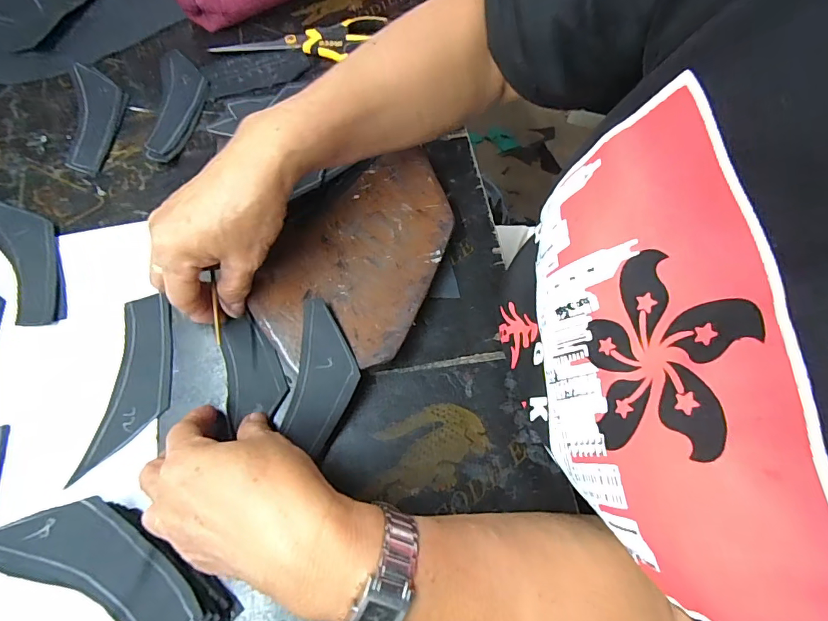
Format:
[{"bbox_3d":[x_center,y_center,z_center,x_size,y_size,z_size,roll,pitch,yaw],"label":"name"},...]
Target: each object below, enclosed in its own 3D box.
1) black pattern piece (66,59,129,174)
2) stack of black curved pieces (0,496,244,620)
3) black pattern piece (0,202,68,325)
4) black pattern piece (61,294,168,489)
[{"bbox_3d":[-0.304,-0.187,0.414,0.047,0.004,0.135,-10,69,-5],"label":"black pattern piece"},{"bbox_3d":[-0.179,0.153,0.259,0.147,0.025,0.051,22,70,8],"label":"stack of black curved pieces"},{"bbox_3d":[-0.317,-0.045,0.354,0.048,0.009,0.133,-34,72,-13],"label":"black pattern piece"},{"bbox_3d":[-0.204,0.051,0.318,0.046,0.006,0.130,1,68,0],"label":"black pattern piece"}]

